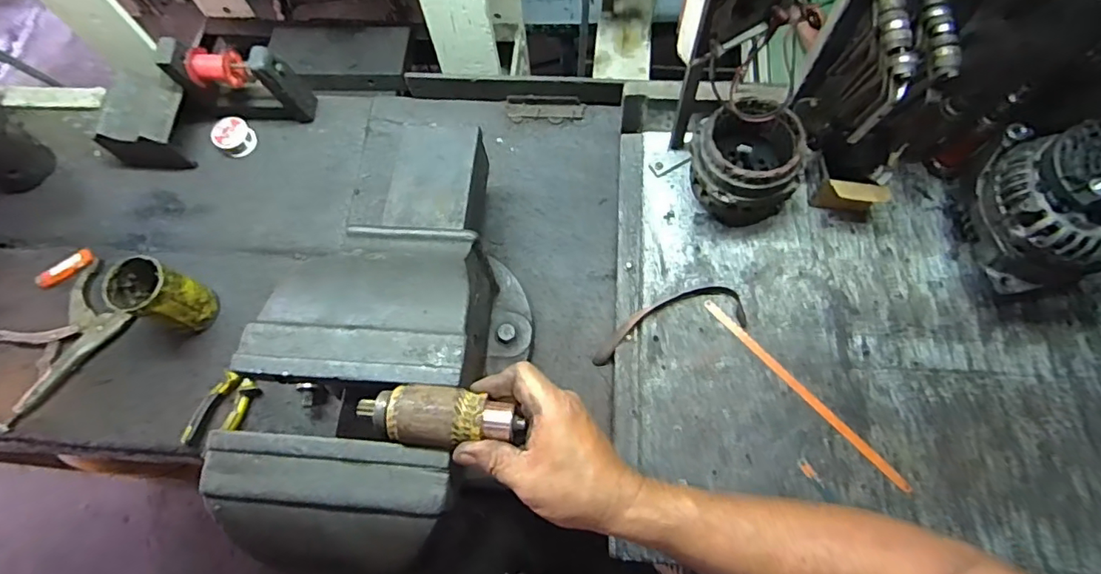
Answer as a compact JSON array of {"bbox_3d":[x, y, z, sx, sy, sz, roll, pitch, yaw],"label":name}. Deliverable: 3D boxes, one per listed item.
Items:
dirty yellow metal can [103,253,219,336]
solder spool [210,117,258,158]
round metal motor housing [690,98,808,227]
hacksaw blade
[{"bbox_3d":[-0.520,0.013,0.728,0.086,0.112,0.069,19,71,10],"label":"dirty yellow metal can"},{"bbox_3d":[-0.505,-0.240,0.859,0.056,0.026,0.056,-1,69,2],"label":"solder spool"},{"bbox_3d":[0.252,-0.154,0.705,0.131,0.128,0.132,-1,69,2],"label":"round metal motor housing"},{"bbox_3d":[0.306,0.126,0.659,0.018,0.004,0.299,-40,71,-10],"label":"hacksaw blade"}]

